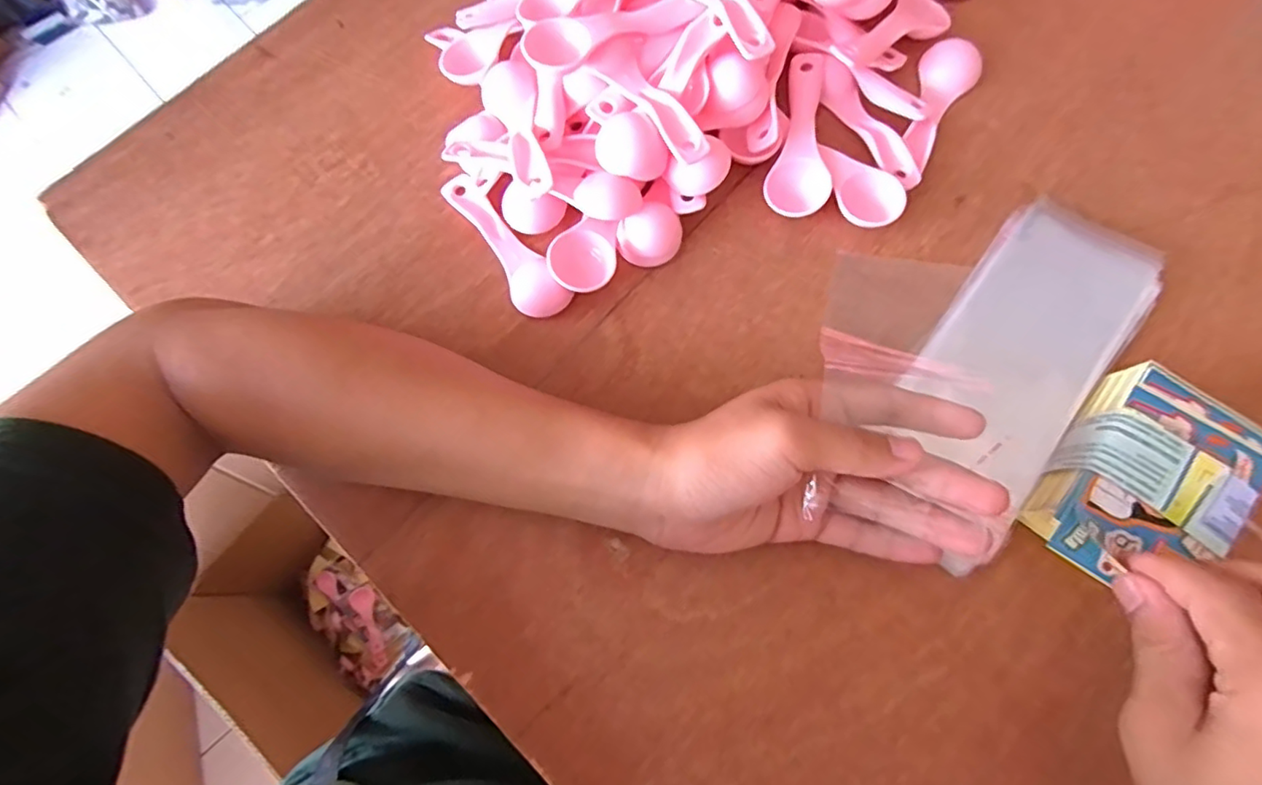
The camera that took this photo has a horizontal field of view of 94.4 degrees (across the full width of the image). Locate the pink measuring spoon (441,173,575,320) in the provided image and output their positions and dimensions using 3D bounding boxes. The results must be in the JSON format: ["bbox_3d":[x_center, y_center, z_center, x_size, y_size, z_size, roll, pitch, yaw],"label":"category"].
[{"bbox_3d":[-0.076,-0.087,0.333,0.029,0.020,0.111,-36,74,-9],"label":"pink measuring spoon"}]

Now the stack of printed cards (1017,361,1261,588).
[{"bbox_3d":[0.229,0.042,0.263,0.065,0.029,0.104,40,78,13],"label":"stack of printed cards"}]

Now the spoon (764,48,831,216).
[{"bbox_3d":[0.104,-0.153,0.349,0.033,0.016,0.110,11,73,6],"label":"spoon"}]

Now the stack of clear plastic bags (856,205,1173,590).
[{"bbox_3d":[0.195,-0.015,0.300,0.080,0.008,0.201,38,77,13],"label":"stack of clear plastic bags"}]

